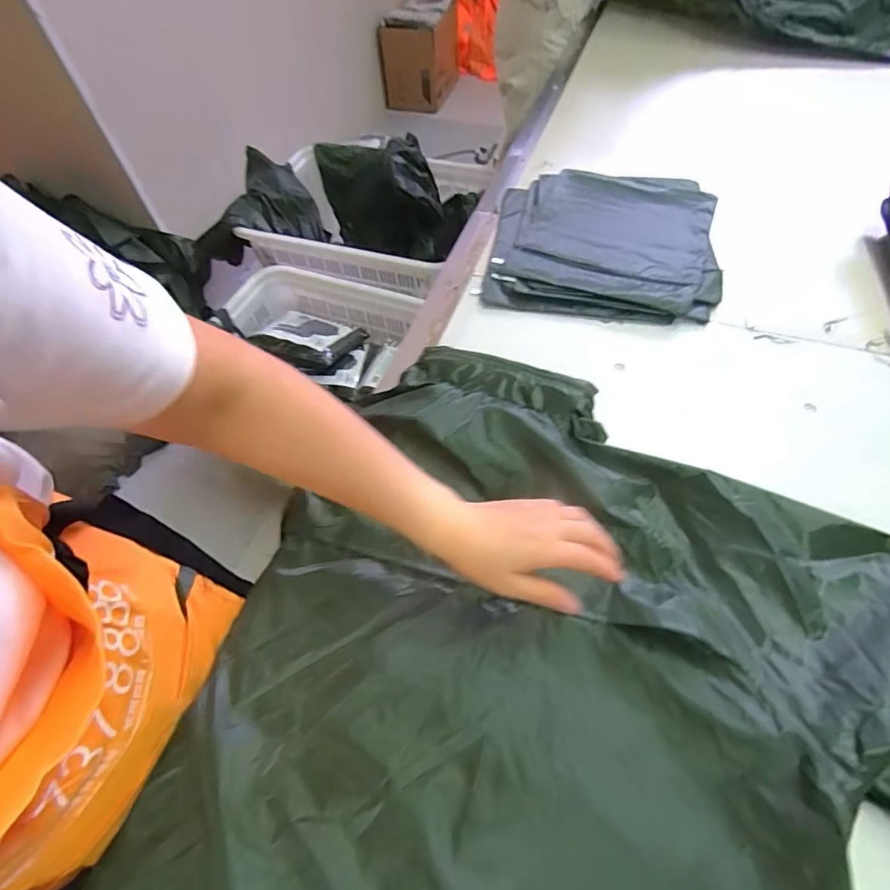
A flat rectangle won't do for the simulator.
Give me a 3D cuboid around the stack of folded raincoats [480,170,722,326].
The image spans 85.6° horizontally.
[{"bbox_3d":[0.244,-0.325,0.748,0.323,0.028,0.359,9,57,9],"label":"stack of folded raincoats"}]

